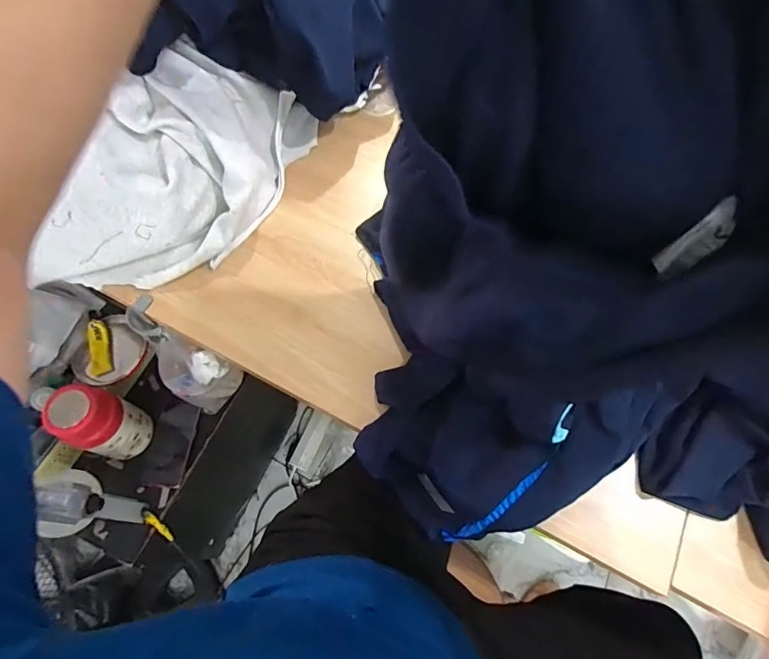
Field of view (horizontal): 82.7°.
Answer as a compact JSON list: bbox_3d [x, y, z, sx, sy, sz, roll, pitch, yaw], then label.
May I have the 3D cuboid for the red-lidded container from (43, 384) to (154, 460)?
[{"bbox_3d":[-0.491,0.168,0.767,0.080,0.192,0.095,7,65,5],"label":"red-lidded container"}]

